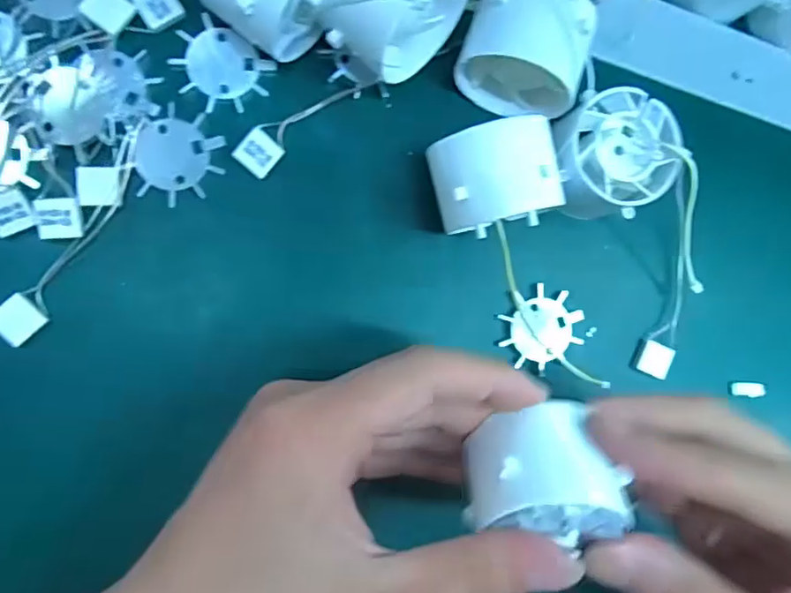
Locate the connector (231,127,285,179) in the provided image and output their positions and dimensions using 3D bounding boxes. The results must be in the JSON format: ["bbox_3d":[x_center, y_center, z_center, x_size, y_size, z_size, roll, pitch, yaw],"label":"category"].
[{"bbox_3d":[-0.057,-0.060,0.230,0.015,0.007,0.017,39,86,-8],"label":"connector"}]

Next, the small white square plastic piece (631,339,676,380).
[{"bbox_3d":[0.124,0.030,0.268,0.018,0.006,0.016,22,85,-10],"label":"small white square plastic piece"}]

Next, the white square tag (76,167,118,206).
[{"bbox_3d":[-0.118,-0.044,0.218,0.015,0.004,0.016,-3,89,-12],"label":"white square tag"}]

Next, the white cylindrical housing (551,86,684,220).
[{"bbox_3d":[0.091,-0.062,0.248,0.054,0.038,0.051,0,89,-12],"label":"white cylindrical housing"}]

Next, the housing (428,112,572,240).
[{"bbox_3d":[0.041,-0.047,0.229,0.050,0.042,0.042,-18,93,-13],"label":"housing"}]

